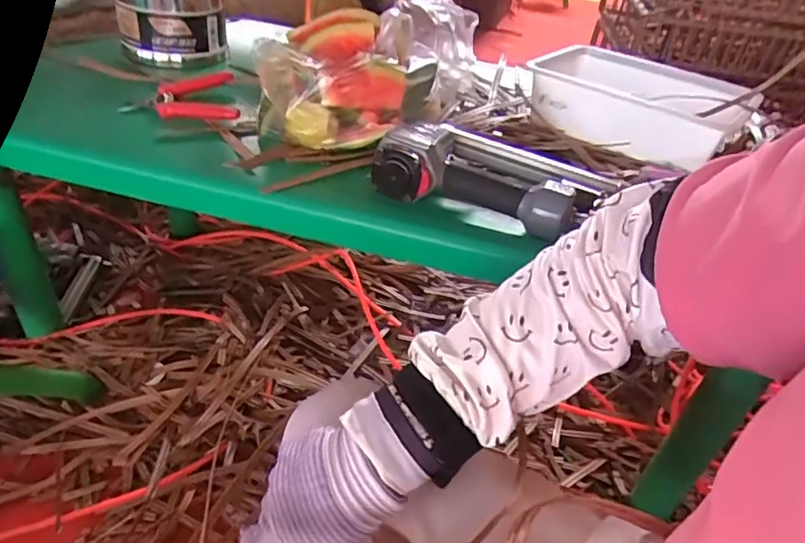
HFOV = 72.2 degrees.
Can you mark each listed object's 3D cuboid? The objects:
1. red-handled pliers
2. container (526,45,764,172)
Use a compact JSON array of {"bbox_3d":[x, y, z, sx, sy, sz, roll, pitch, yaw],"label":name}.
[{"bbox_3d":[-0.282,-0.230,0.713,0.137,0.016,0.138,-2,39,-13],"label":"red-handled pliers"},{"bbox_3d":[0.324,-0.241,0.773,0.274,0.071,0.251,29,43,25],"label":"container"}]

